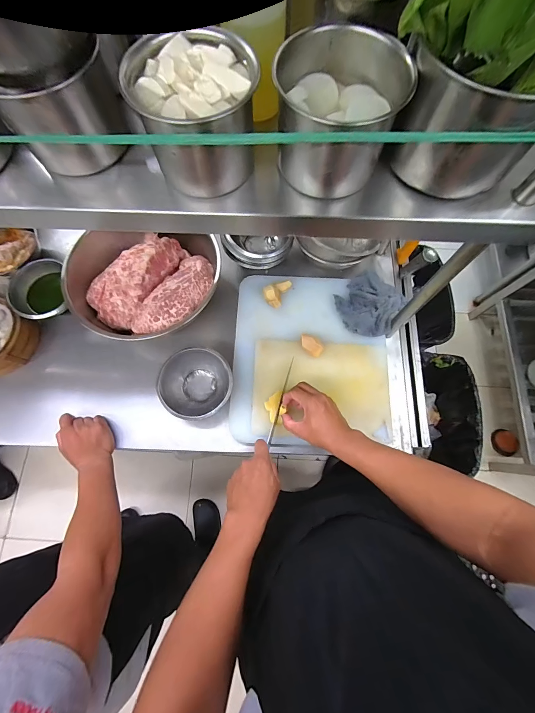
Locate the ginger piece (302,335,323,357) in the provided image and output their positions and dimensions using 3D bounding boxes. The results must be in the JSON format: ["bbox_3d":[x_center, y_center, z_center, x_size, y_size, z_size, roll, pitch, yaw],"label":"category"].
[{"bbox_3d":[0.095,-0.024,0.660,0.053,0.009,0.031,37,77,10],"label":"ginger piece"}]

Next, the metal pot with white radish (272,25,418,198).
[{"bbox_3d":[0.066,-0.241,0.305,0.118,0.100,0.093,6,74,2],"label":"metal pot with white radish"}]

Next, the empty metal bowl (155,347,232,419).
[{"bbox_3d":[-0.152,0.060,0.654,0.152,0.071,0.143,0,74,0],"label":"empty metal bowl"}]

